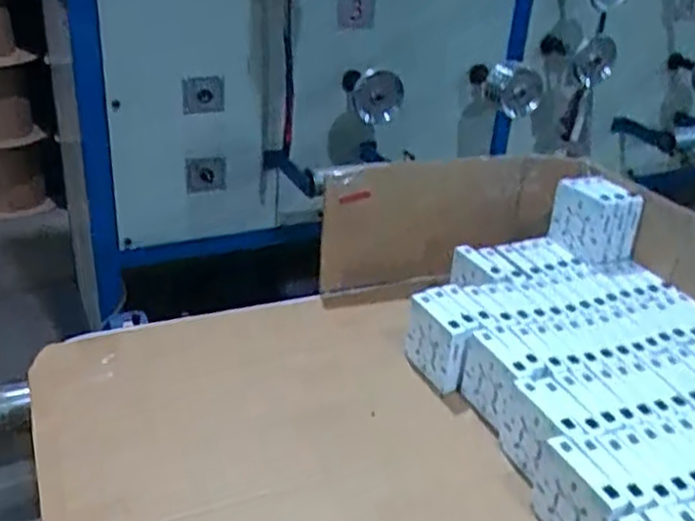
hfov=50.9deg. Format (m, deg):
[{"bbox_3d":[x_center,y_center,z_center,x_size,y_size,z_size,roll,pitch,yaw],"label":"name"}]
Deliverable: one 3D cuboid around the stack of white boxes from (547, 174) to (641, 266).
[{"bbox_3d":[0.320,-0.052,0.956,0.068,0.094,0.097,-10,32,-25],"label":"stack of white boxes"}]

